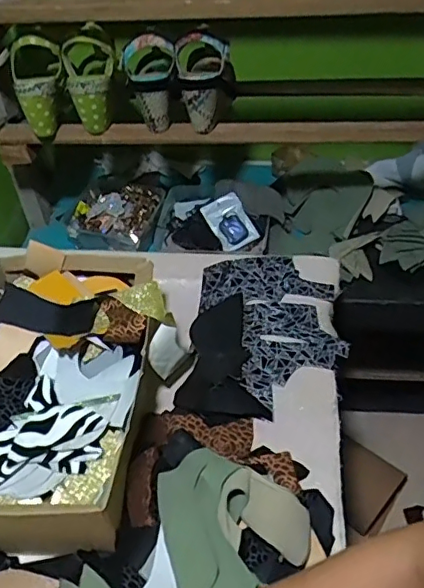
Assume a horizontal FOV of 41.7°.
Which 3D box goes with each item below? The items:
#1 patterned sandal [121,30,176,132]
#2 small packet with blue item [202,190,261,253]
[{"bbox_3d":[-0.091,-0.312,0.835,0.078,0.131,0.066,-8,46,-4],"label":"patterned sandal"},{"bbox_3d":[0.032,-0.128,0.990,0.068,0.017,0.101,-29,79,2],"label":"small packet with blue item"}]

